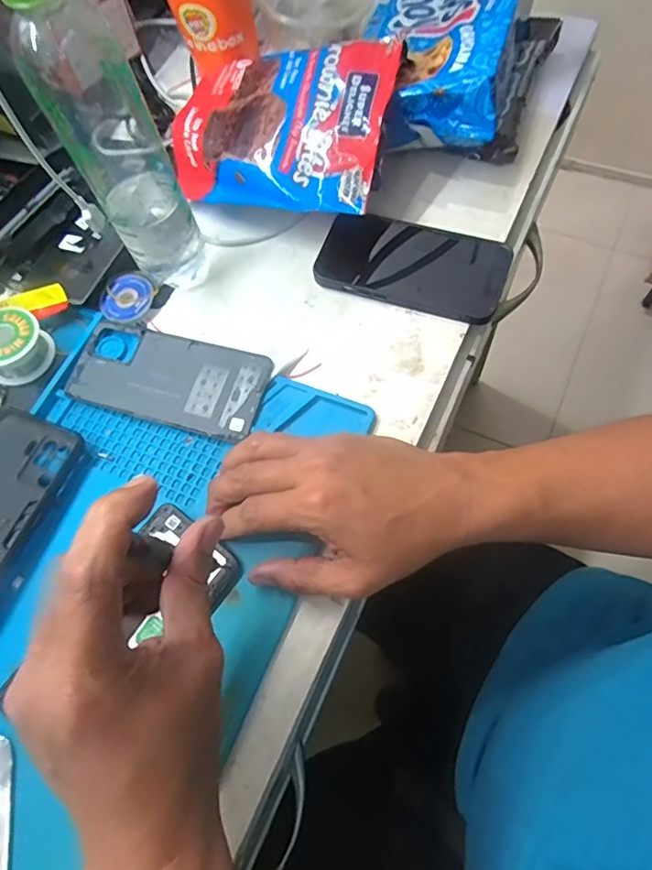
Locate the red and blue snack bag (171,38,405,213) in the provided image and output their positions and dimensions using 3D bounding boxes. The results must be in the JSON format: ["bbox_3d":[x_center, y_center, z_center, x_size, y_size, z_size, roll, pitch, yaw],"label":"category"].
[{"bbox_3d":[-0.035,-0.255,0.434,0.178,0.038,0.132,13,95,19],"label":"red and blue snack bag"}]

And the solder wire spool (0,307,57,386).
[{"bbox_3d":[-0.246,-0.070,0.407,0.053,0.031,0.049,-2,67,6],"label":"solder wire spool"}]

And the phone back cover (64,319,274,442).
[{"bbox_3d":[-0.122,-0.046,0.399,0.153,0.011,0.072,15,70,12],"label":"phone back cover"}]

